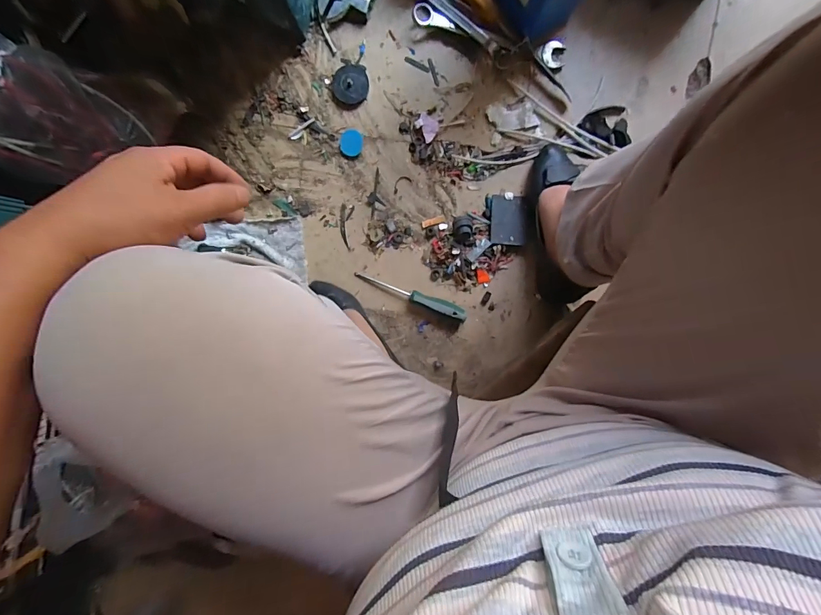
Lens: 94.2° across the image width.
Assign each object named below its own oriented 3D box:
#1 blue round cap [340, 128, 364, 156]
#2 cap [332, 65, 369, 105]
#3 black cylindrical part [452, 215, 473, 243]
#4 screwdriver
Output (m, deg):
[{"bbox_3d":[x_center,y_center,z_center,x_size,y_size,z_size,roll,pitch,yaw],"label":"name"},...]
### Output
[{"bbox_3d":[-0.095,-0.264,0.611,0.037,0.008,0.042,-4,94,3],"label":"blue round cap"},{"bbox_3d":[-0.094,-0.351,0.600,0.056,0.015,0.057,0,94,3],"label":"cap"},{"bbox_3d":[0.083,-0.124,0.598,0.030,0.029,0.044,-5,94,3],"label":"black cylindrical part"},{"bbox_3d":[-0.002,-0.016,0.611,0.187,0.031,0.025,18,95,1],"label":"screwdriver"}]

